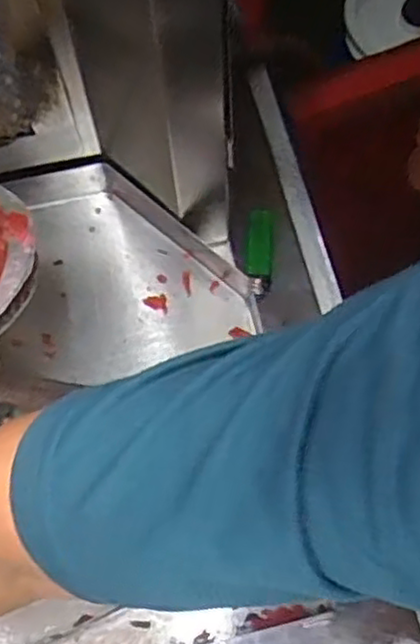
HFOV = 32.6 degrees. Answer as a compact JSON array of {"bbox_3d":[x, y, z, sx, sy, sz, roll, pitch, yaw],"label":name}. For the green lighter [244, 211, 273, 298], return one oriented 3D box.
[{"bbox_3d":[0.041,-0.061,0.599,0.021,0.018,0.084,5,61,5],"label":"green lighter"}]

